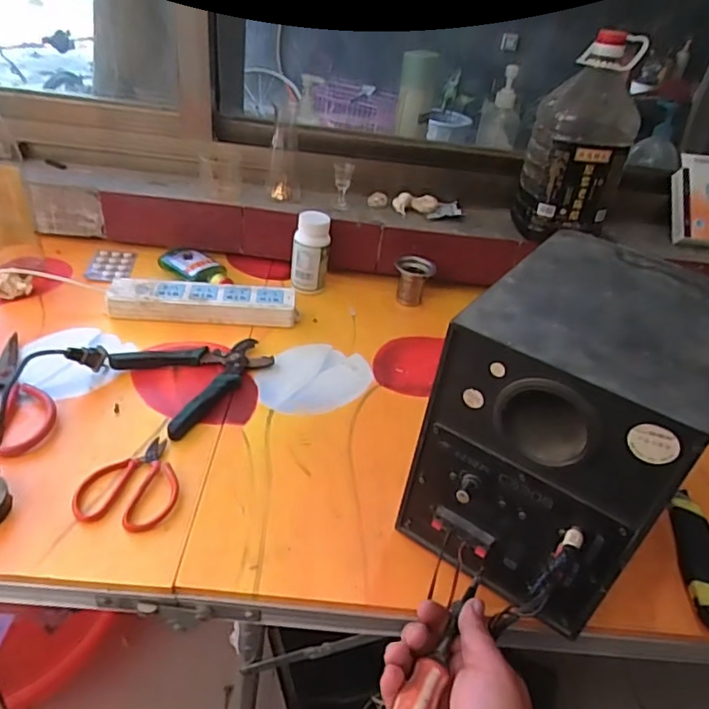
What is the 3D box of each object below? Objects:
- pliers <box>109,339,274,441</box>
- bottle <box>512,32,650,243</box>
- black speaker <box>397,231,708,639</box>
[{"bbox_3d":[-0.168,0.017,0.641,0.155,0.018,0.135,-26,48,-37],"label":"pliers"},{"bbox_3d":[0.303,-0.290,0.770,0.114,0.245,0.104,3,37,-7],"label":"bottle"},{"bbox_3d":[0.178,0.046,0.475,0.159,0.203,0.250,28,41,25],"label":"black speaker"}]

